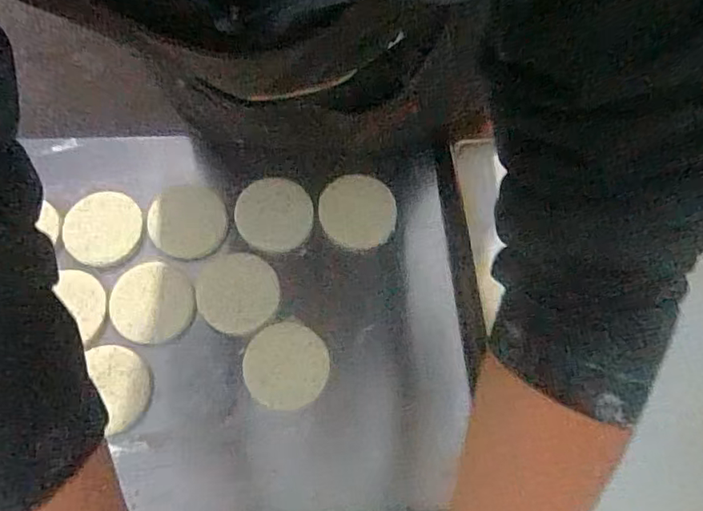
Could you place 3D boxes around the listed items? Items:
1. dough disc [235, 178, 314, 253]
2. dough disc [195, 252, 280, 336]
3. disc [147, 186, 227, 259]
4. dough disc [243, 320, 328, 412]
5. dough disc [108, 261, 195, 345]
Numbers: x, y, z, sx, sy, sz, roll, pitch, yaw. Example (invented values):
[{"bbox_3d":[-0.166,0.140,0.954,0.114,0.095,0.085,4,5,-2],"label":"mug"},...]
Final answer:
[{"bbox_3d":[-0.100,-0.053,0.716,0.099,0.005,0.094,0,69,-1],"label":"dough disc"},{"bbox_3d":[-0.138,0.044,0.677,0.094,0.008,0.100,0,69,-1],"label":"dough disc"},{"bbox_3d":[-0.207,-0.042,0.700,0.093,0.010,0.094,0,69,-1],"label":"disc"},{"bbox_3d":[-0.077,0.128,0.652,0.096,0.007,0.098,0,69,-1],"label":"dough disc"},{"bbox_3d":[-0.239,0.056,0.666,0.102,0.004,0.092,39,73,13],"label":"dough disc"}]

